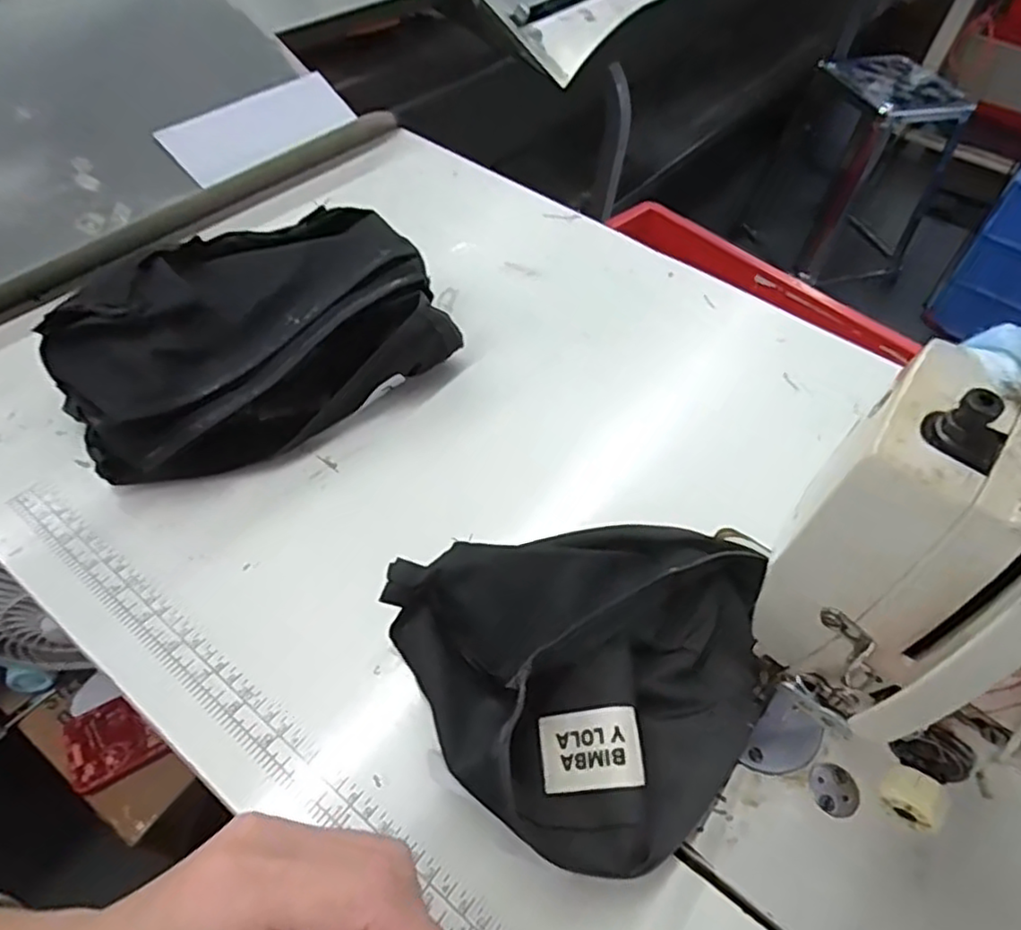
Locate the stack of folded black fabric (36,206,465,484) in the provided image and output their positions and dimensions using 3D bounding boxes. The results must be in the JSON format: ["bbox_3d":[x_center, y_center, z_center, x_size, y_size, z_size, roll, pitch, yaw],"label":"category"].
[{"bbox_3d":[-0.165,-0.085,0.432,0.231,0.073,0.171,-30,60,-24],"label":"stack of folded black fabric"}]

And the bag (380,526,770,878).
[{"bbox_3d":[0.040,0.100,0.332,0.164,0.052,0.161,-20,57,-18],"label":"bag"}]

